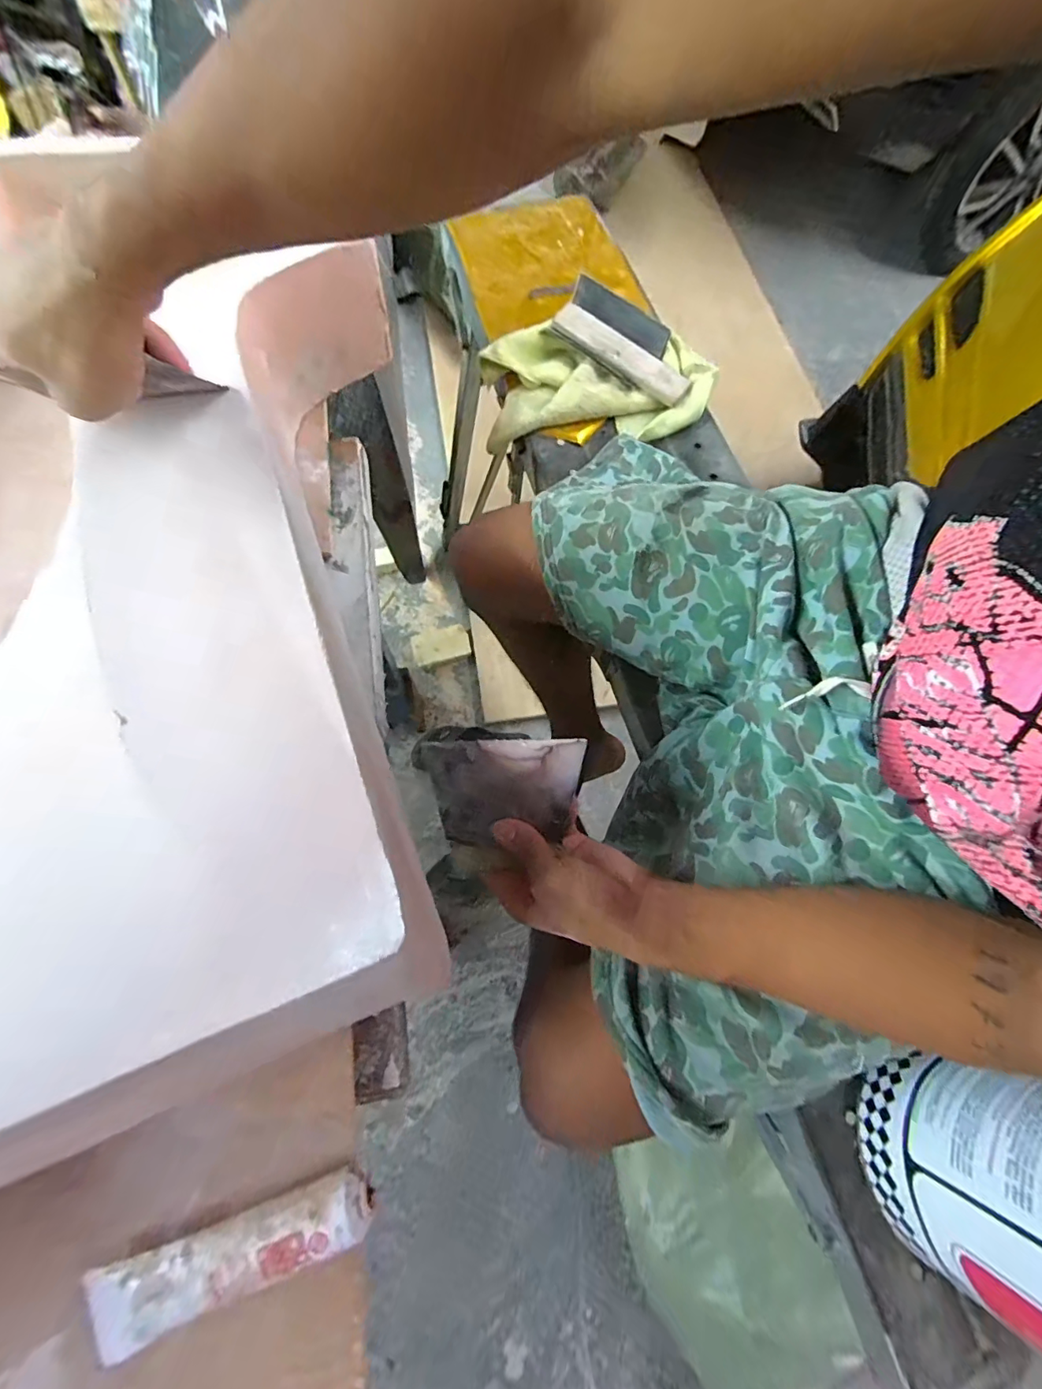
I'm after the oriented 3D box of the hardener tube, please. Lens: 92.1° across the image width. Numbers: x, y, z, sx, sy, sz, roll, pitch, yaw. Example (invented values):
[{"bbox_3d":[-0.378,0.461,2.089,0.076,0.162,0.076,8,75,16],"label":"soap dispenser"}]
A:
[{"bbox_3d":[-0.166,0.327,0.288,0.158,0.025,0.040,-17,71,-9],"label":"hardener tube"}]

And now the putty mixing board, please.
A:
[{"bbox_3d":[-0.010,0.071,0.364,0.107,0.009,0.080,-1,106,-1],"label":"putty mixing board"}]

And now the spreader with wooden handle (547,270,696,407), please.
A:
[{"bbox_3d":[0.131,-0.445,0.635,0.191,0.042,0.078,38,72,11],"label":"spreader with wooden handle"}]

